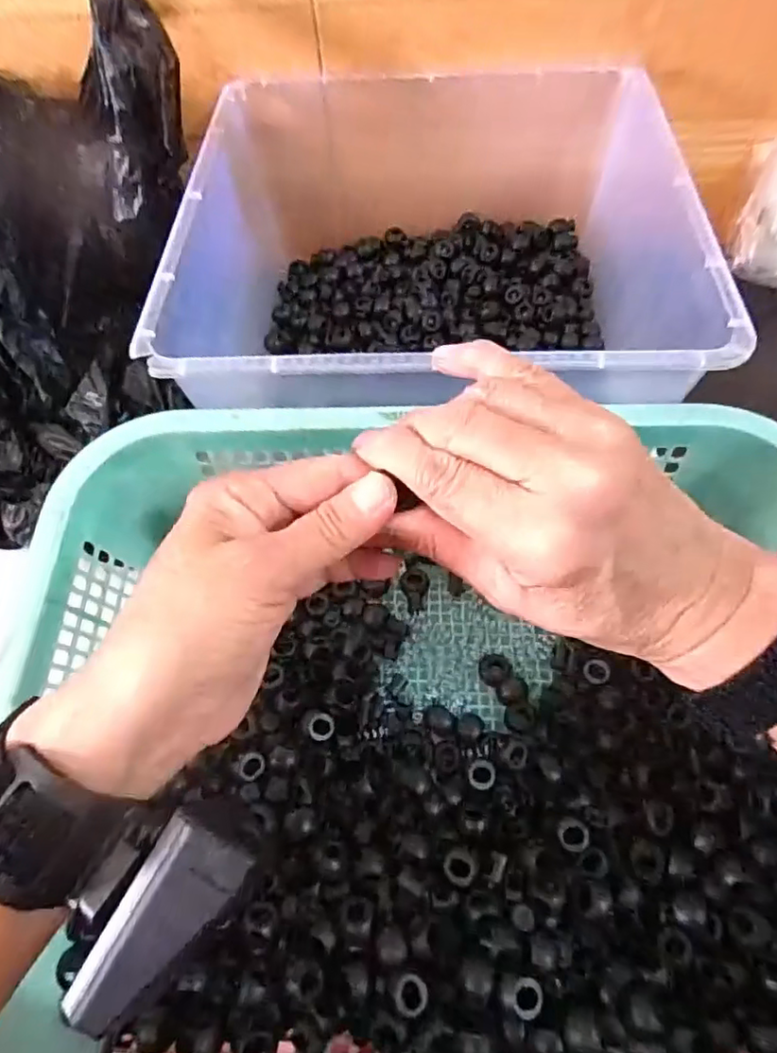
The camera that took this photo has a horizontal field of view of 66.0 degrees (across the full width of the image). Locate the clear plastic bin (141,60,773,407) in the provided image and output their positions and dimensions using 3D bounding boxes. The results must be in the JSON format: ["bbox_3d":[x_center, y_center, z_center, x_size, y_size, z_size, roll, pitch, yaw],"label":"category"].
[{"bbox_3d":[0.030,-0.173,0.408,0.294,0.125,0.297,0,60,4],"label":"clear plastic bin"}]

